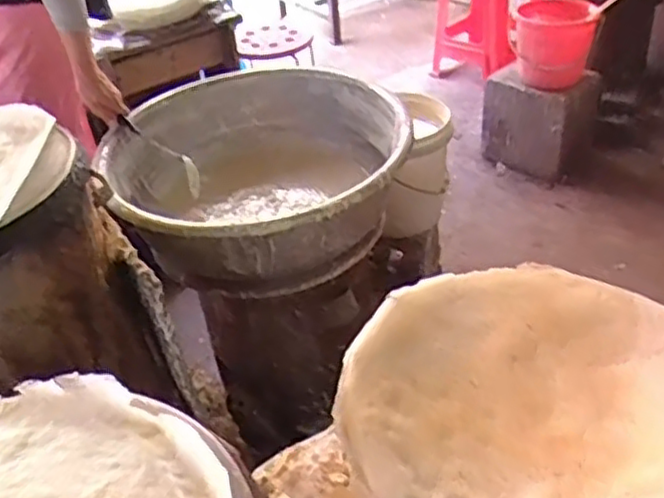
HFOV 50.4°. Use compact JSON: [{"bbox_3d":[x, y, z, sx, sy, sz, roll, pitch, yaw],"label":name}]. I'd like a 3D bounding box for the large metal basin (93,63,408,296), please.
[{"bbox_3d":[-0.142,-0.116,1.388,0.552,0.262,0.556,-3,39,3],"label":"large metal basin"}]

